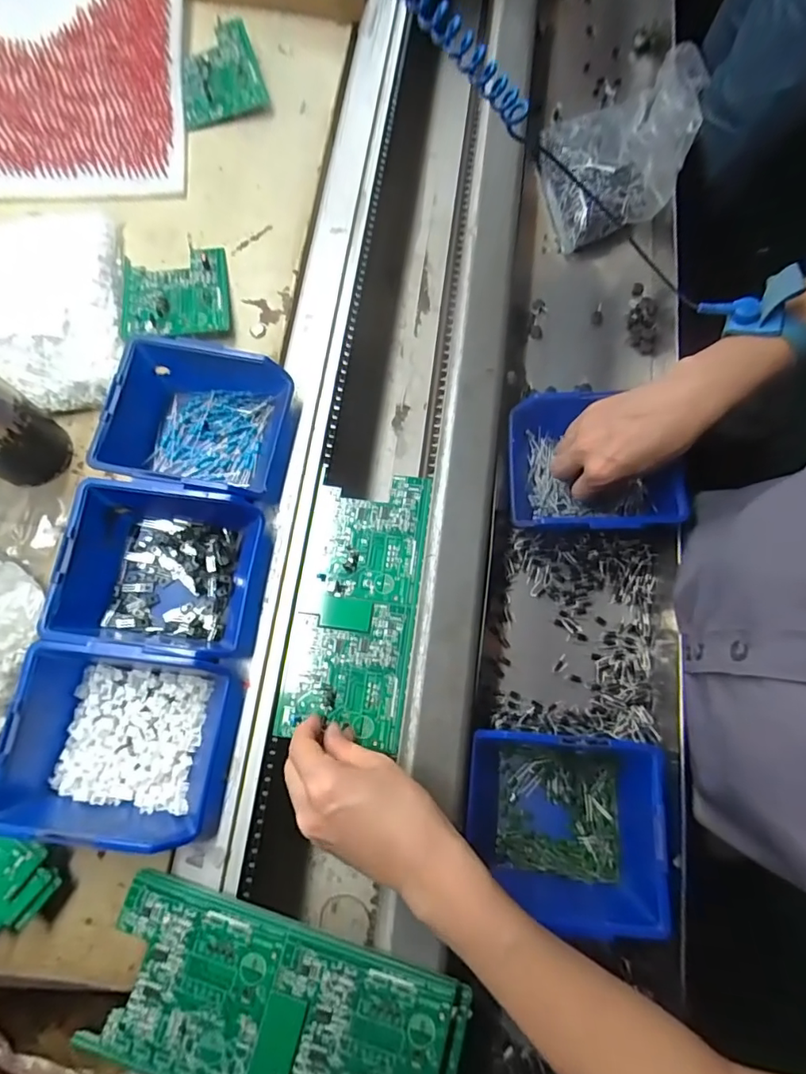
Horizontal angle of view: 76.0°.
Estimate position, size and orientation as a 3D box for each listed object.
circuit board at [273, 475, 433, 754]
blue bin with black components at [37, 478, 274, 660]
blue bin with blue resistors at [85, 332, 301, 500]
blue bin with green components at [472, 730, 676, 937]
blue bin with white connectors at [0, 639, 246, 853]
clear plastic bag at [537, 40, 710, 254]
[{"bbox_3d":[-0.036,0.050,0.417,0.096,0.005,0.210,9,75,4],"label":"circuit board"},{"bbox_3d":[-0.182,0.025,0.391,0.140,0.060,0.122,6,74,4],"label":"blue bin with black components"},{"bbox_3d":[-0.167,-0.093,0.427,0.139,0.061,0.122,9,74,4],"label":"blue bin with blue resistors"},{"bbox_3d":[0.119,0.207,0.381,0.136,0.060,0.121,6,74,4],"label":"blue bin with green components"},{"bbox_3d":[-0.198,0.140,0.360,0.143,0.062,0.118,7,74,4],"label":"blue bin with white connectors"},{"bbox_3d":[0.222,-0.407,0.528,0.143,0.100,0.148,-16,74,-3],"label":"clear plastic bag"}]

